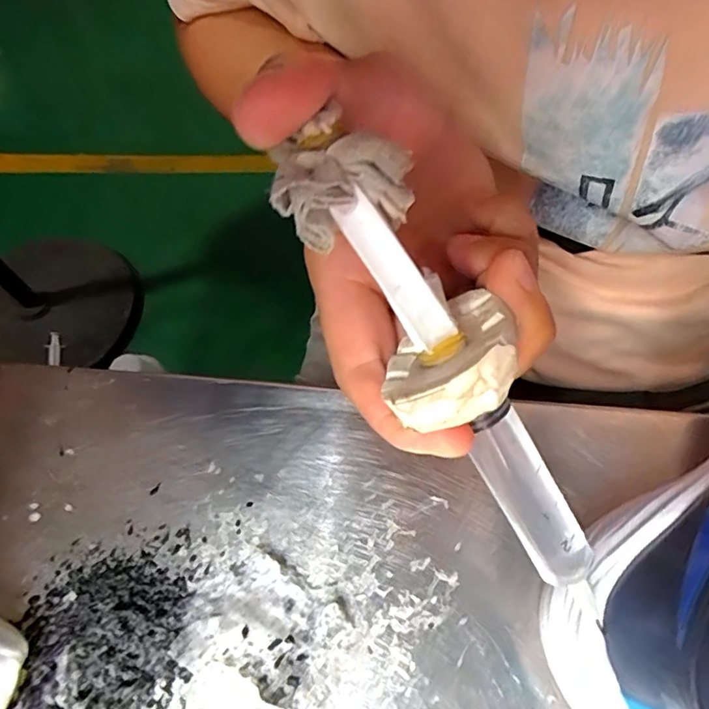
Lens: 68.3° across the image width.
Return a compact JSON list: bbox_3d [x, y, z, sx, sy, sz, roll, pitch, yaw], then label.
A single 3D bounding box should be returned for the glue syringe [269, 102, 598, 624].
[{"bbox_3d":[0.027,0.005,0.129,0.037,0.035,0.136,-36,102,-15],"label":"glue syringe"}]

